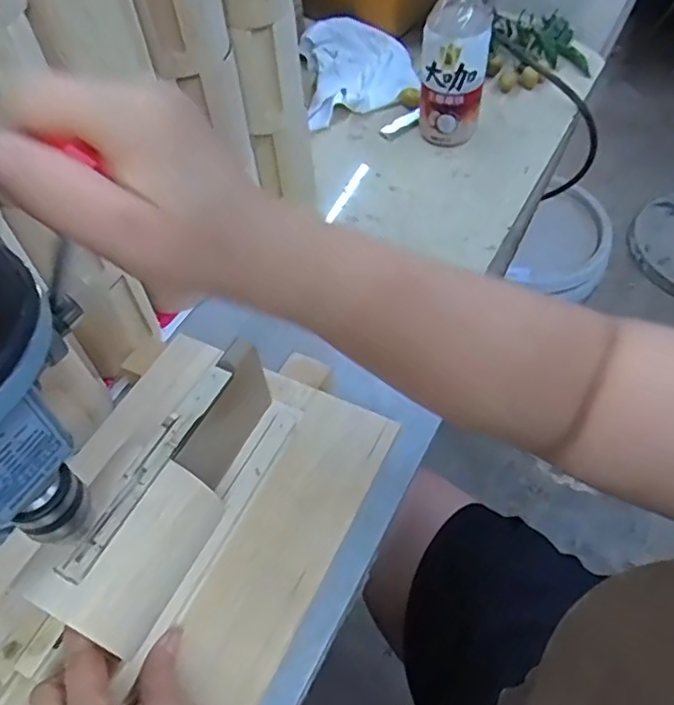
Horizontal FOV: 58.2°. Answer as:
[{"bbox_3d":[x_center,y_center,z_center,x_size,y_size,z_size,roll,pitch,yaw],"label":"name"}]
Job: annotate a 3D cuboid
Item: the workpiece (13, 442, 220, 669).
[{"bbox_3d":[-0.116,0.107,0.340,0.073,0.019,0.096,38,57,-8],"label":"workpiece"}]

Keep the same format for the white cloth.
[{"bbox_3d":[0.030,-0.354,0.756,0.144,0.042,0.169,-2,54,0],"label":"white cloth"}]

